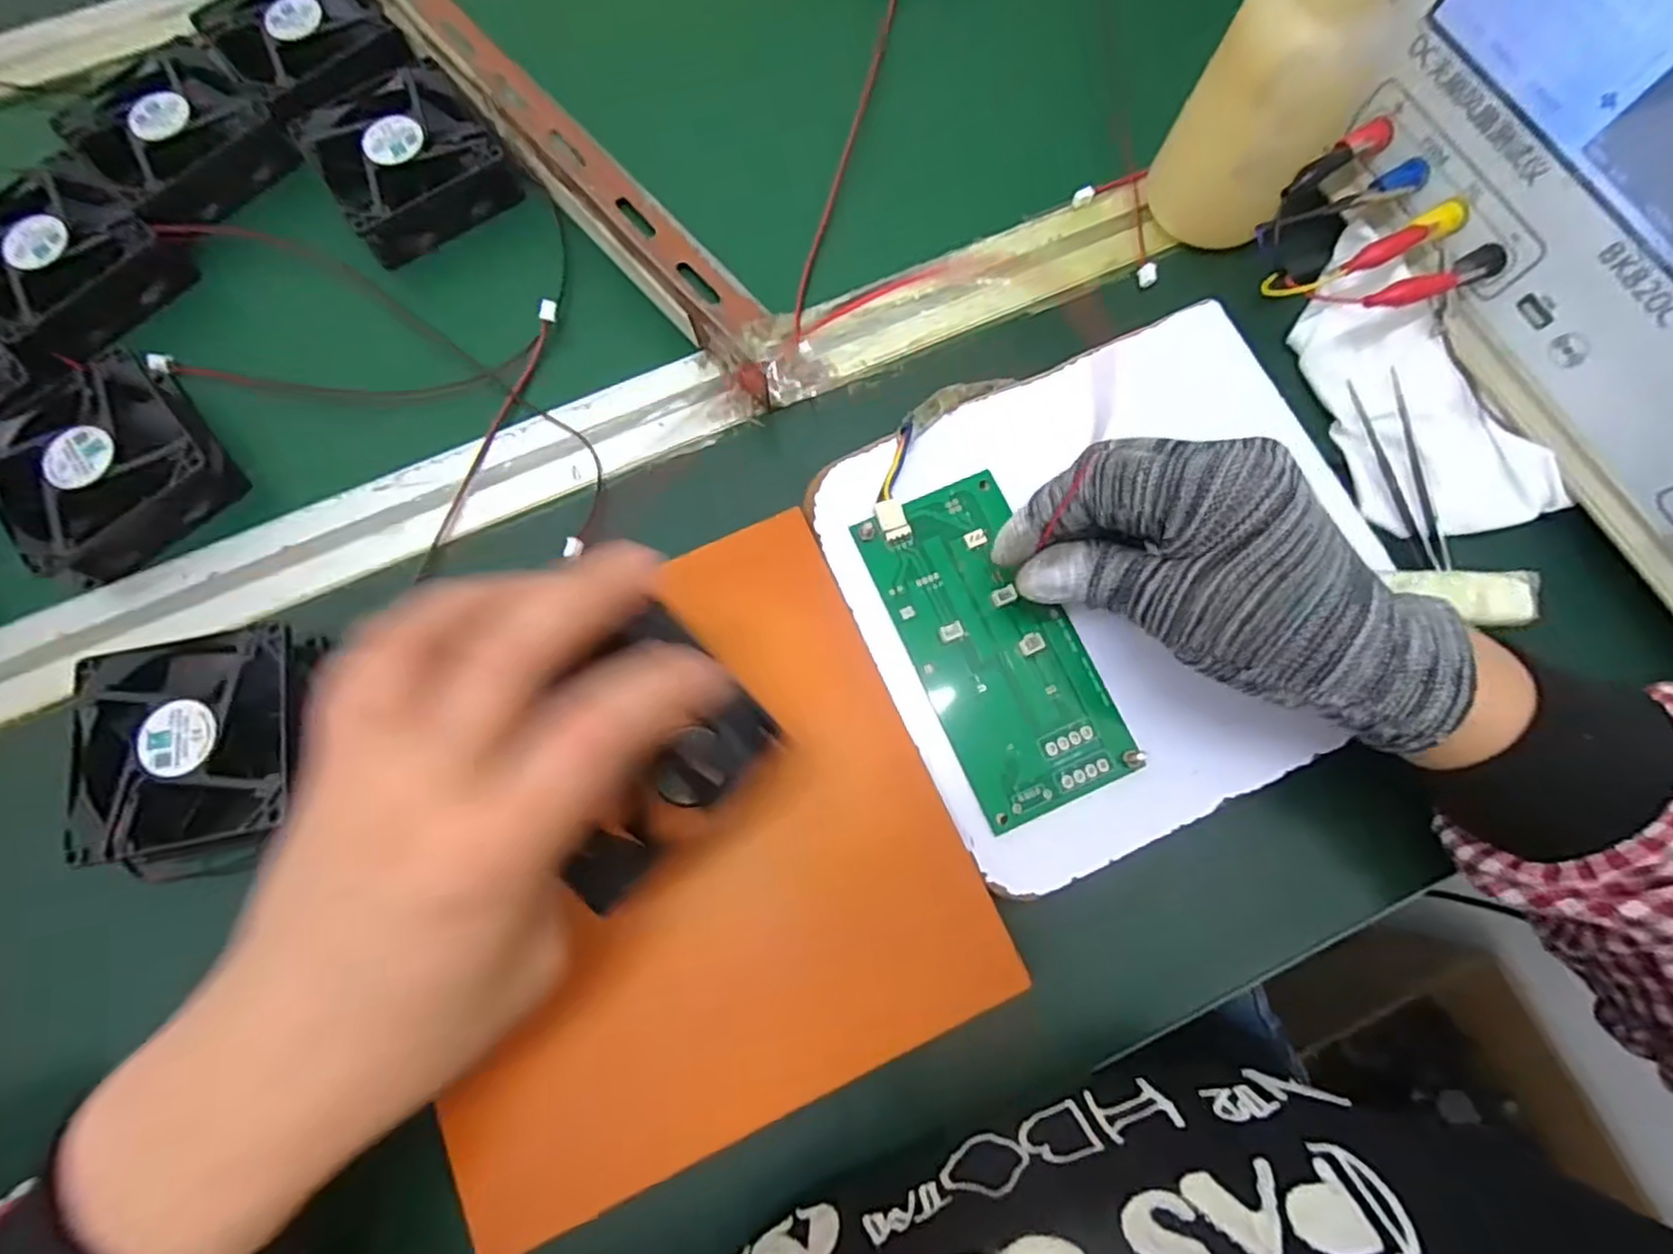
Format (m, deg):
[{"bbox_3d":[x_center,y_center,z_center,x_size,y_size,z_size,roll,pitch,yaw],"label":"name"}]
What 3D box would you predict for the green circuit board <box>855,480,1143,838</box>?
[{"bbox_3d":[0.062,0.006,0.285,0.064,0.007,0.134,-25,78,-7],"label":"green circuit board"}]

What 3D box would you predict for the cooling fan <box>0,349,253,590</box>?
[{"bbox_3d":[-0.323,-0.073,0.315,0.086,0.026,0.081,44,76,12],"label":"cooling fan"}]

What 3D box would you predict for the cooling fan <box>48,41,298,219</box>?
[{"bbox_3d":[-0.330,-0.247,0.361,0.092,0.023,0.082,43,76,12],"label":"cooling fan"}]

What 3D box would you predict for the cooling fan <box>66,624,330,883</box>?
[{"bbox_3d":[-0.242,0.049,0.281,0.088,0.027,0.087,-10,72,-4],"label":"cooling fan"}]

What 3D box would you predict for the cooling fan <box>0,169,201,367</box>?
[{"bbox_3d":[-0.375,-0.177,0.341,0.094,0.024,0.079,36,75,10],"label":"cooling fan"}]

